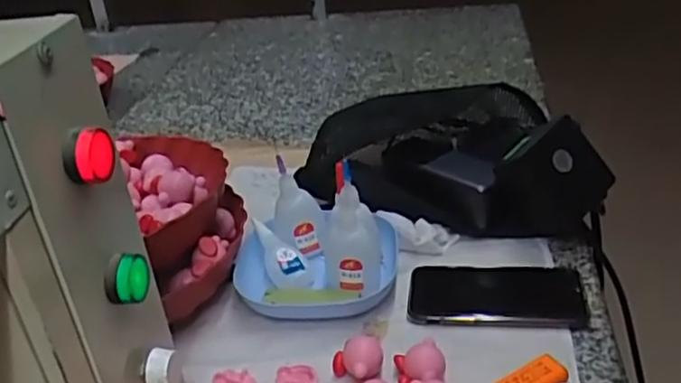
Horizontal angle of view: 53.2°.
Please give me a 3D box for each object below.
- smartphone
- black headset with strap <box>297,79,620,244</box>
[{"bbox_3d":[0.125,0.081,0.551,0.134,0.009,0.074,0,31,6],"label":"smartphone"},{"bbox_3d":[0.106,-0.039,0.685,0.270,0.100,0.183,-1,31,3],"label":"black headset with strap"}]

